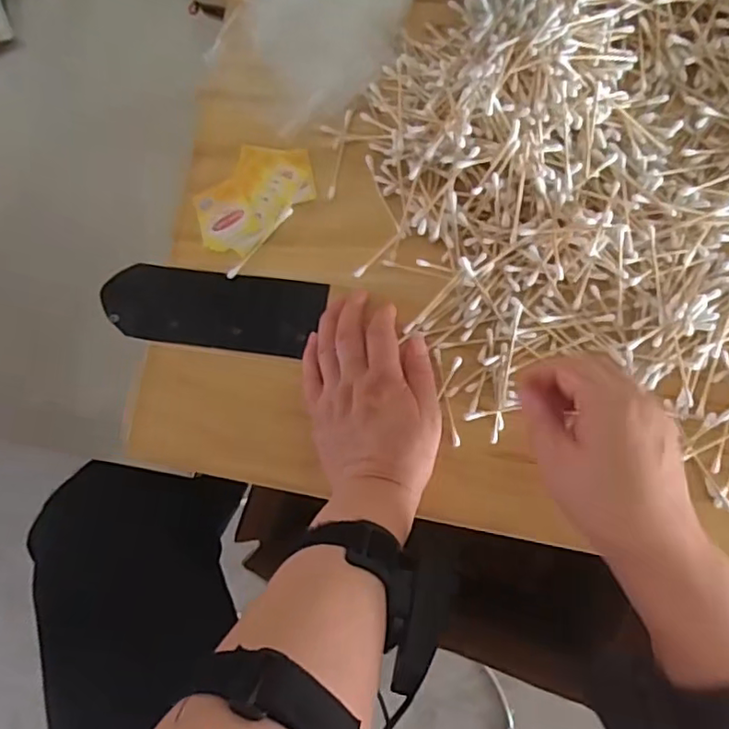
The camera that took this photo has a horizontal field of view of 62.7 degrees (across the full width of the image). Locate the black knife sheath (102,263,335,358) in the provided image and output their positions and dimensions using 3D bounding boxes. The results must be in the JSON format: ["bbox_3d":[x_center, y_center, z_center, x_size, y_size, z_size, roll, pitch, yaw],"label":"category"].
[{"bbox_3d":[-0.121,-0.043,0.476,0.173,0.009,0.059,6,87,6],"label":"black knife sheath"}]

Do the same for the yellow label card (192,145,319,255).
[{"bbox_3d":[-0.090,-0.137,0.480,0.102,0.006,0.066,-39,78,-1],"label":"yellow label card"}]

